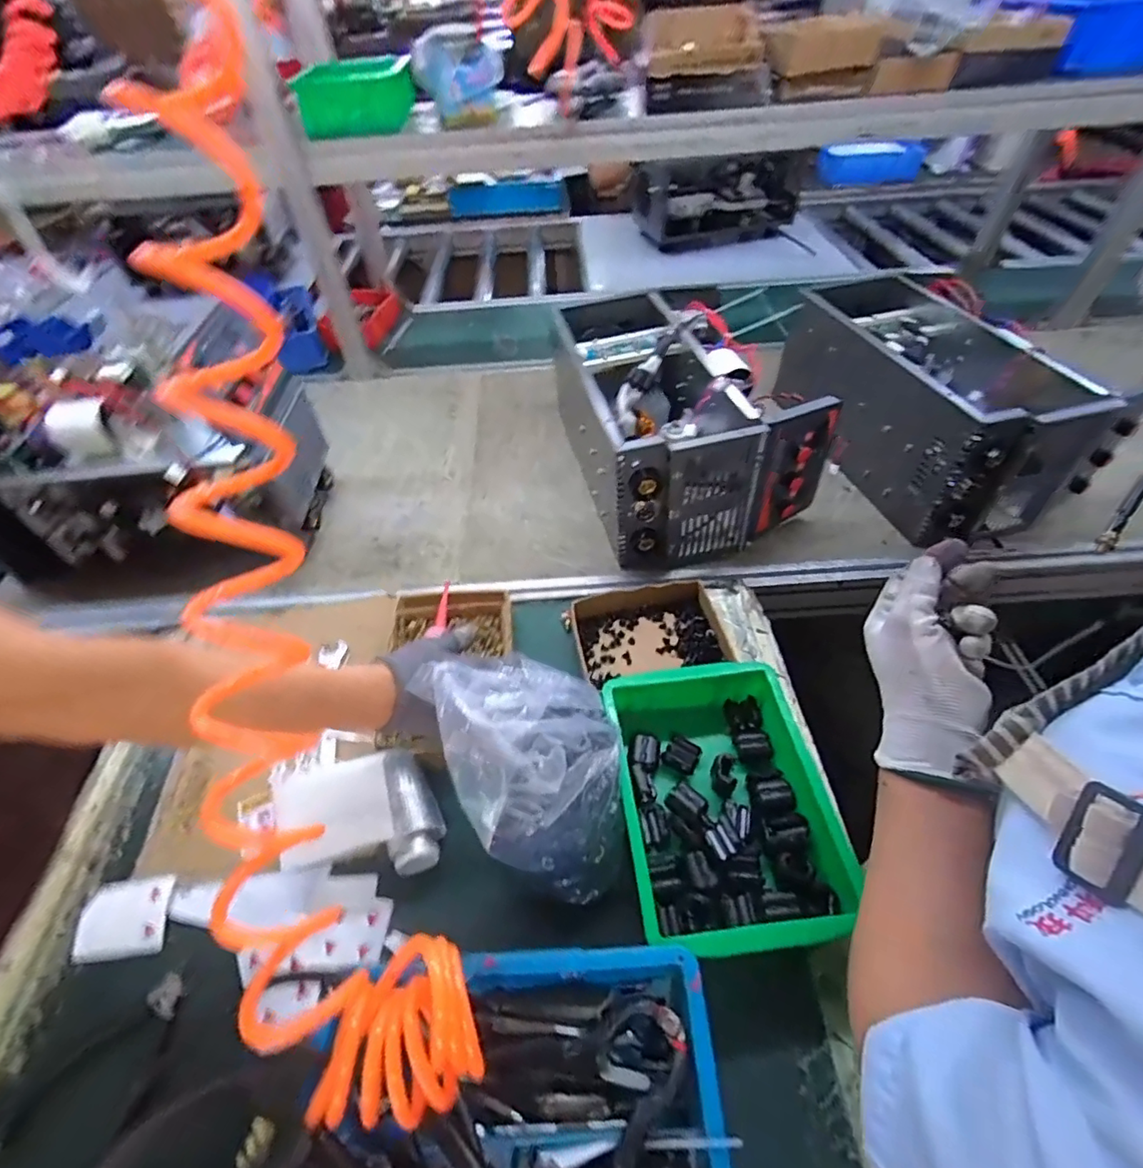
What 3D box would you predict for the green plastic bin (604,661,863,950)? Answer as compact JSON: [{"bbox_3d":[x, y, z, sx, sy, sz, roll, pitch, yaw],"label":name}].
[{"bbox_3d":[0.142,0.192,0.510,0.185,0.068,0.239,-7,49,-2],"label":"green plastic bin"}]

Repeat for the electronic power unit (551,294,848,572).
[{"bbox_3d":[0.148,-0.247,0.823,0.278,0.196,0.412,-14,50,-9],"label":"electronic power unit"}]

